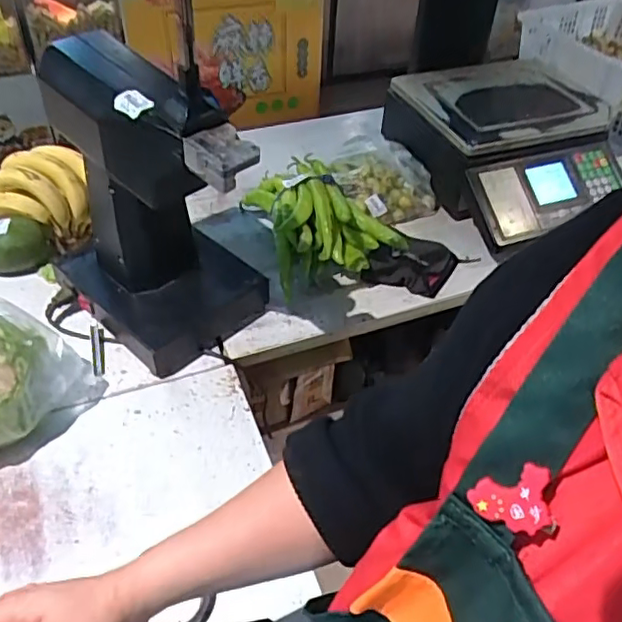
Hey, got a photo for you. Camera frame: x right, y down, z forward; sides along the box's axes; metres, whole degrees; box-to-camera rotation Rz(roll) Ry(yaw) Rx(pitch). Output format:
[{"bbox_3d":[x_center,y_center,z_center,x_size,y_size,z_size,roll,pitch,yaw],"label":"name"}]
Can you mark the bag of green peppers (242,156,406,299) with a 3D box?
[{"bbox_3d":[0.010,-0.147,1.025,0.197,0.137,0.254,-16,48,-18],"label":"bag of green peppers"}]

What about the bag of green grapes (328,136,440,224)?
[{"bbox_3d":[0.126,-0.232,1.090,0.201,0.087,0.128,21,47,17],"label":"bag of green grapes"}]

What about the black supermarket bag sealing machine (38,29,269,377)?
[{"bbox_3d":[-0.200,-0.133,0.821,0.271,0.394,0.214,33,52,27],"label":"black supermarket bag sealing machine"}]

